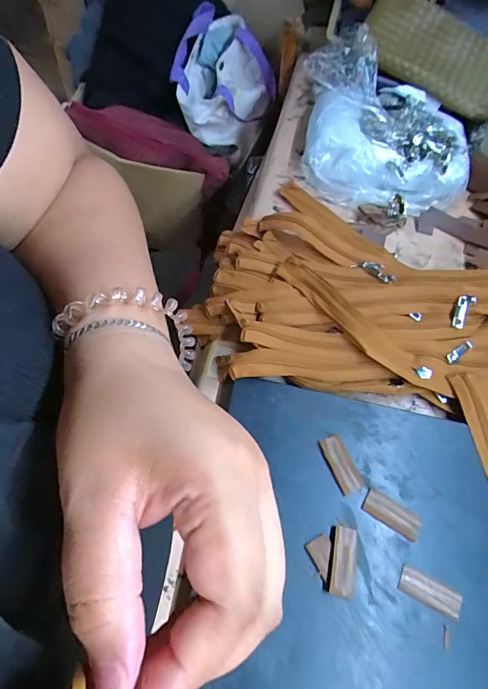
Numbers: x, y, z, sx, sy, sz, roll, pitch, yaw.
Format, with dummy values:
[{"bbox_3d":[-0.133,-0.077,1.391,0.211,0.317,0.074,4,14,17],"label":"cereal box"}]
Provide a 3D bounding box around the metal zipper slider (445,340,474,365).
[{"bbox_3d":[0.222,0.008,0.435,0.035,0.004,0.012,-35,73,-20],"label":"metal zipper slider"}]

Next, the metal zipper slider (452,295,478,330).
[{"bbox_3d":[0.229,-0.035,0.441,0.015,0.006,0.037,24,89,11],"label":"metal zipper slider"}]

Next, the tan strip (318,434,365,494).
[{"bbox_3d":[0.085,0.104,0.368,0.020,0.005,0.049,-19,68,-15],"label":"tan strip"}]

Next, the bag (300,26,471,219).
[{"bbox_3d":[0.176,-0.271,0.527,0.237,0.109,0.183,24,63,6],"label":"bag"}]

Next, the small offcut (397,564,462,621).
[{"bbox_3d":[0.146,0.194,0.329,0.047,0.004,0.020,26,65,11],"label":"small offcut"}]

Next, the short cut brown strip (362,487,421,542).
[{"bbox_3d":[0.124,0.141,0.351,0.049,0.004,0.021,31,65,8],"label":"short cut brown strip"}]

